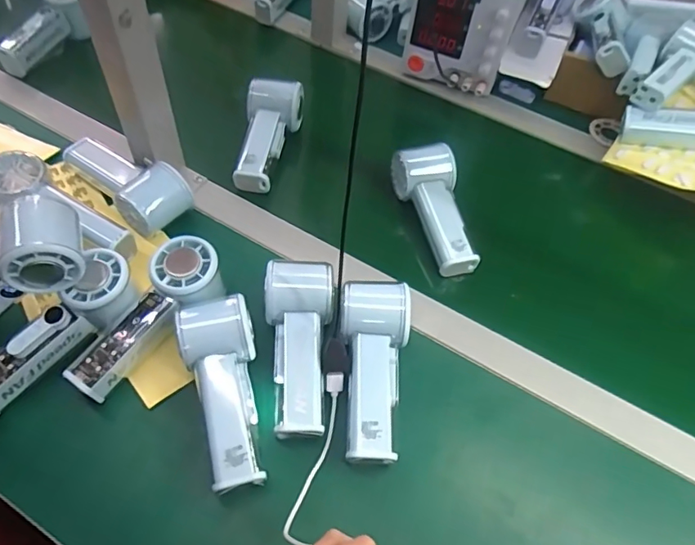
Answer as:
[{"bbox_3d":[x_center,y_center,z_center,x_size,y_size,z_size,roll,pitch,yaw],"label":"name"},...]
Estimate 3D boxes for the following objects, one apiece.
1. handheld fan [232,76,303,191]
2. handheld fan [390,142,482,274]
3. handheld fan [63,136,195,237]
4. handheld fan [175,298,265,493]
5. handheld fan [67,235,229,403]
[{"bbox_3d":[-0.087,-0.163,0.591,0.063,0.046,0.147,4,54,-2],"label":"handheld fan"},{"bbox_3d":[0.098,-0.072,0.545,0.055,0.047,0.144,-12,56,-14],"label":"handheld fan"},{"bbox_3d":[-0.238,-0.095,0.537,0.154,0.049,0.068,26,55,28],"label":"handheld fan"},{"bbox_3d":[-0.093,0.088,0.408,0.057,0.056,0.149,-14,57,-15],"label":"handheld fan"},{"bbox_3d":[-0.165,0.038,0.433,0.058,0.058,0.149,32,58,17],"label":"handheld fan"}]

